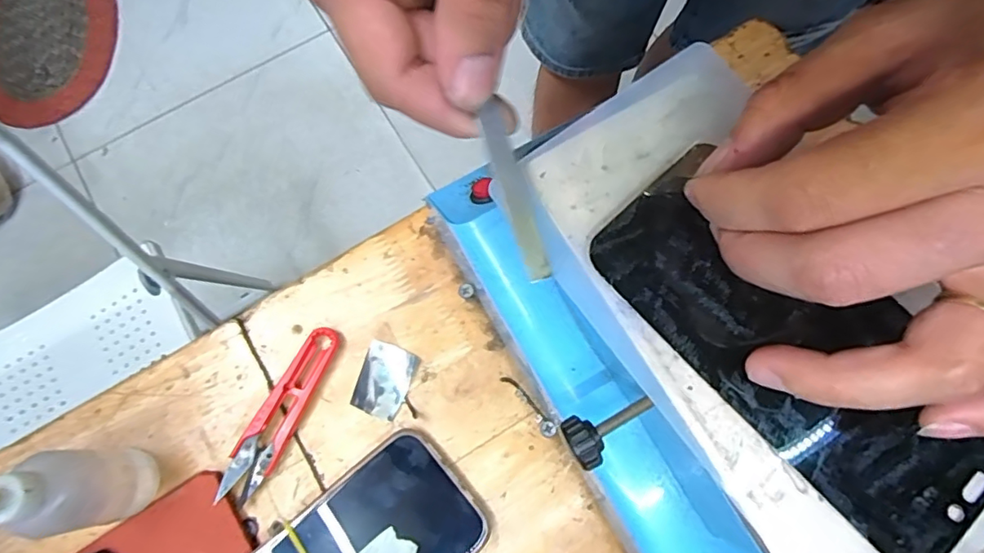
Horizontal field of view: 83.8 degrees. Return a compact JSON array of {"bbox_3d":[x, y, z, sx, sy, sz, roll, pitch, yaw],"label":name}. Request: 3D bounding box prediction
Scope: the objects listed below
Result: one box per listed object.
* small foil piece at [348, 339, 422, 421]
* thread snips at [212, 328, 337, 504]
[{"bbox_3d":[-0.061,0.059,0.312,0.030,0.005,0.040,20,85,7],"label":"small foil piece"},{"bbox_3d":[-0.114,0.074,0.300,0.023,0.007,0.099,28,76,8],"label":"thread snips"}]

